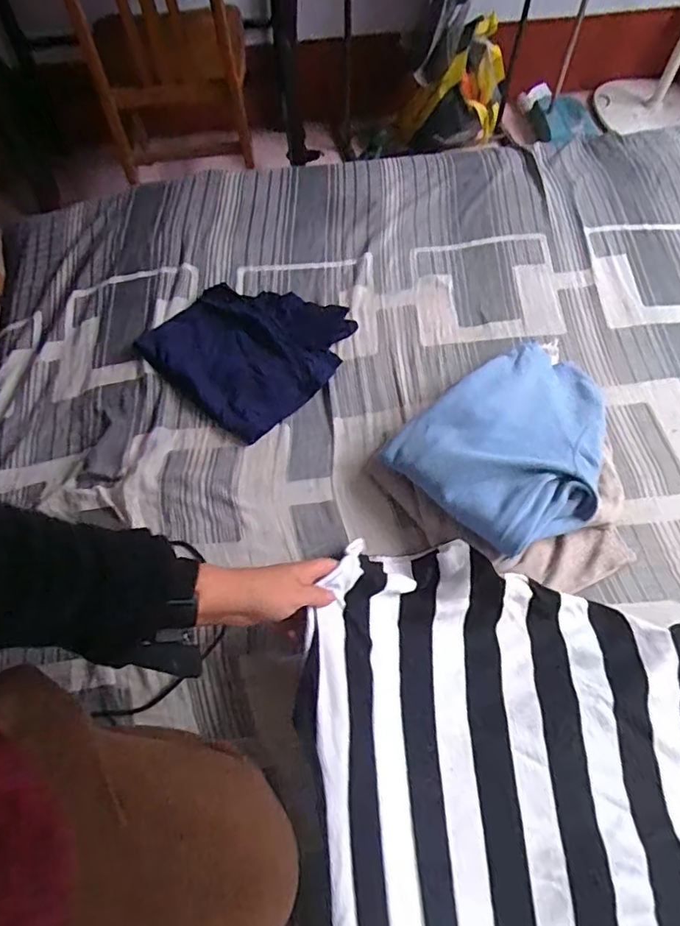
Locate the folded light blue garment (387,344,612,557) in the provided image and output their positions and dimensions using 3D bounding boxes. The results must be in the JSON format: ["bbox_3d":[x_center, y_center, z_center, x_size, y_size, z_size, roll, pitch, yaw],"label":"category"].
[{"bbox_3d":[0.243,-0.044,0.722,0.236,0.062,0.320,38,67,18],"label":"folded light blue garment"}]

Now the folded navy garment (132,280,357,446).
[{"bbox_3d":[-0.126,-0.180,0.830,0.245,0.028,0.258,38,67,18],"label":"folded navy garment"}]

